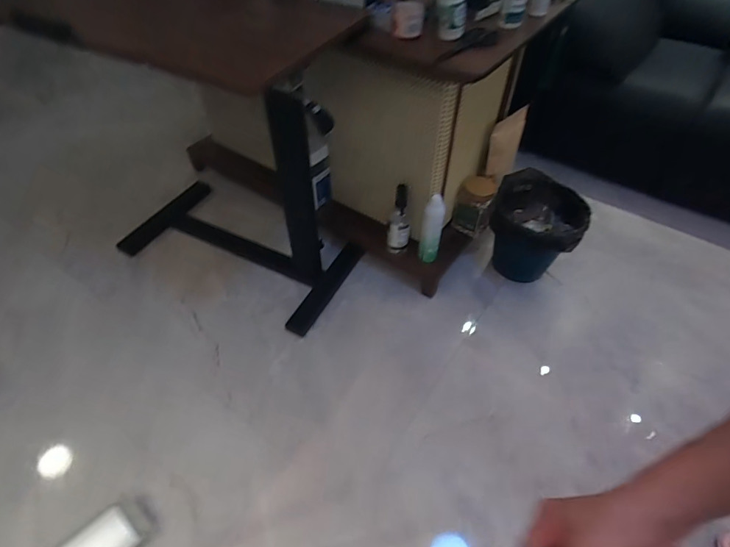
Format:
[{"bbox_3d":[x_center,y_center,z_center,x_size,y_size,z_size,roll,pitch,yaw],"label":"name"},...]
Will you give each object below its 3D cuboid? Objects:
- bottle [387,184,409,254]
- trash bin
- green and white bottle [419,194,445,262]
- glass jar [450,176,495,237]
[{"bbox_3d":[0.100,-0.161,1.238,0.073,0.220,0.072,7,50,7],"label":"bottle"},{"bbox_3d":[0.524,-0.114,1.320,0.269,0.283,0.288,20,54,18],"label":"trash bin"},{"bbox_3d":[0.194,-0.128,1.209,0.067,0.220,0.049,12,50,10],"label":"green and white bottle"},{"bbox_3d":[0.348,-0.220,1.330,0.117,0.184,0.107,13,50,11],"label":"glass jar"}]

